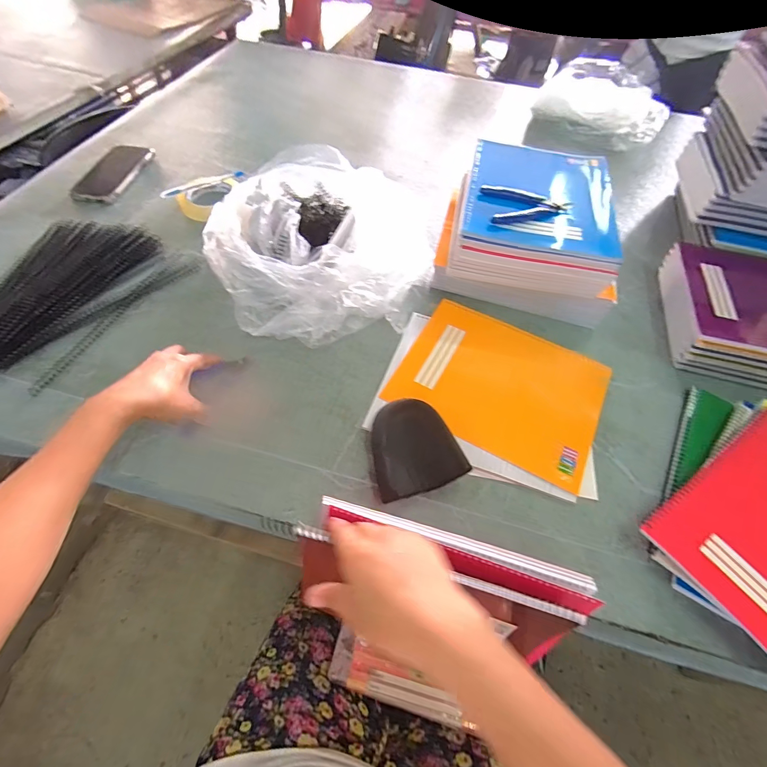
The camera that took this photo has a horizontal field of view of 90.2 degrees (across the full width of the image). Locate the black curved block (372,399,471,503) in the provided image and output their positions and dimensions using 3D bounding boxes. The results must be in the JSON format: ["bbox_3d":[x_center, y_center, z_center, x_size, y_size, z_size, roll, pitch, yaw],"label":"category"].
[{"bbox_3d":[0.027,0.072,0.419,0.091,0.042,0.098,-18,61,-14],"label":"black curved block"}]

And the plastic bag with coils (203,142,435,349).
[{"bbox_3d":[-0.101,-0.215,0.570,0.294,0.097,0.338,-16,61,-13],"label":"plastic bag with coils"}]

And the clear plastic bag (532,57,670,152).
[{"bbox_3d":[0.524,-0.668,0.916,0.283,0.082,0.287,30,61,14],"label":"clear plastic bag"}]

